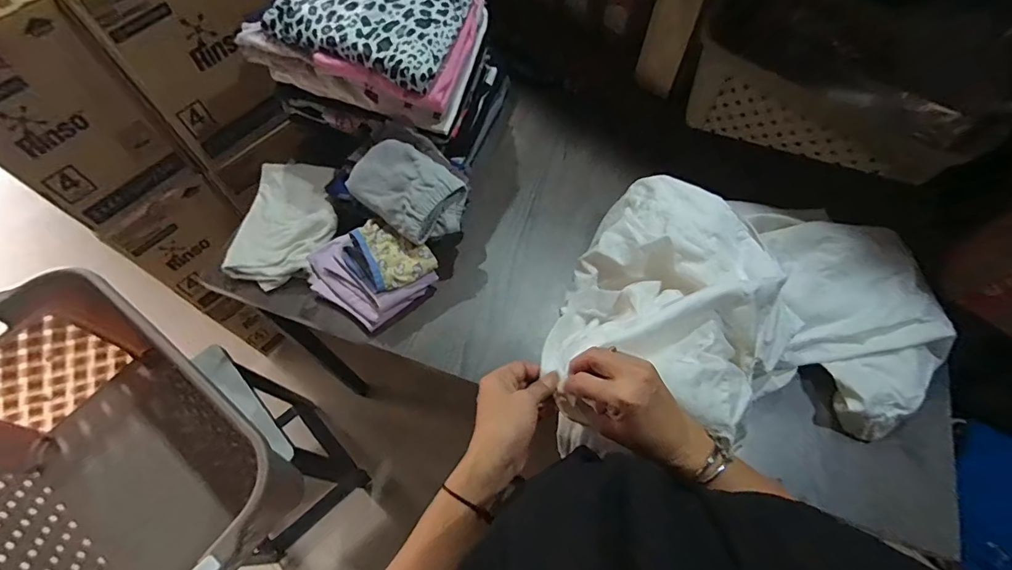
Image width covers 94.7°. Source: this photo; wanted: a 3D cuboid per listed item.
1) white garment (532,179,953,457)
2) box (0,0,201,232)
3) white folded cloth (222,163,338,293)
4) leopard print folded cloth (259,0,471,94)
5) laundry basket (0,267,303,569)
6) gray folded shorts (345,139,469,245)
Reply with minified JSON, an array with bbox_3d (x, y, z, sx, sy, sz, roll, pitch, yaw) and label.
[{"bbox_3d":[0.320,0.005,0.612,0.536,0.168,0.353,-3,63,-2],"label":"white garment"},{"bbox_3d":[-0.809,-0.342,0.785,0.366,0.351,0.210,36,69,17],"label":"box"},{"bbox_3d":[-0.358,-0.099,0.761,0.163,0.042,0.216,14,64,7],"label":"white folded cloth"},{"bbox_3d":[-0.188,-0.394,0.659,0.242,0.059,0.201,19,65,9],"label":"leopard print folded cloth"},{"bbox_3d":[-0.616,0.294,0.768,0.590,0.348,0.376,36,69,17],"label":"laundry basket"},{"bbox_3d":[-0.142,-0.141,0.679,0.168,0.062,0.104,36,69,17],"label":"gray folded shorts"}]

